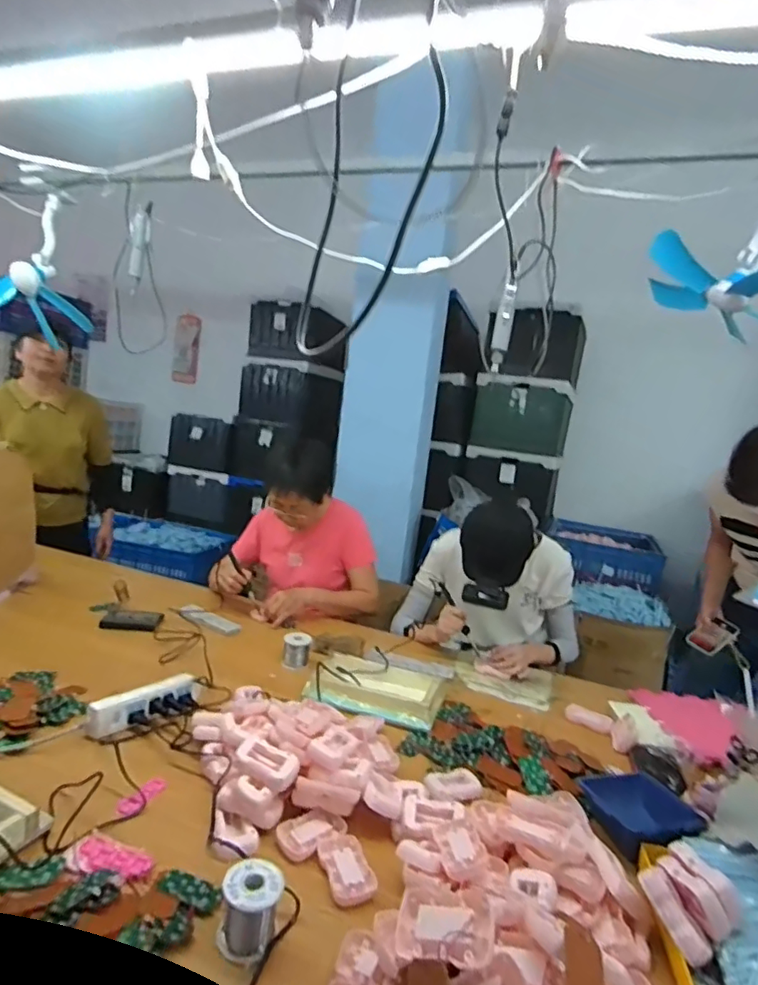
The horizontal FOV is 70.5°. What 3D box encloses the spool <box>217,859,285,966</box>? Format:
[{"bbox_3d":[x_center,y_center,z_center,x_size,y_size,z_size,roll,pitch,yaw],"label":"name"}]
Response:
[{"bbox_3d":[-0.134,0.438,0.563,0.062,0.066,0.060,6,8,-9],"label":"spool"}]

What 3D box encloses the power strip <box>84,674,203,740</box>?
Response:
[{"bbox_3d":[-0.394,0.361,0.914,0.192,0.044,0.055,0,10,-42],"label":"power strip"}]

